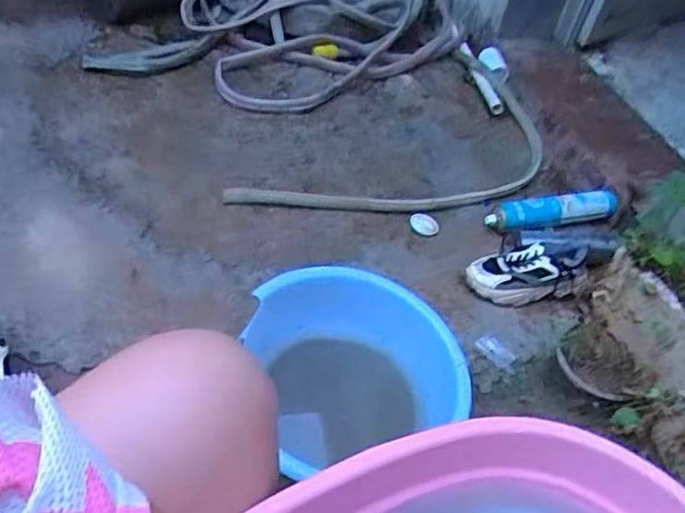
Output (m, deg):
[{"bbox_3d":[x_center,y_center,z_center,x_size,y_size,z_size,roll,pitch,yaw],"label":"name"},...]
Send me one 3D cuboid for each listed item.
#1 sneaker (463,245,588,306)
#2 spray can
[{"bbox_3d":[0.332,0.025,1.175,0.205,0.086,0.088,-4,46,-17],"label":"sneaker"},{"bbox_3d":[0.438,-0.097,1.323,0.290,0.060,0.055,-8,47,-21],"label":"spray can"}]

